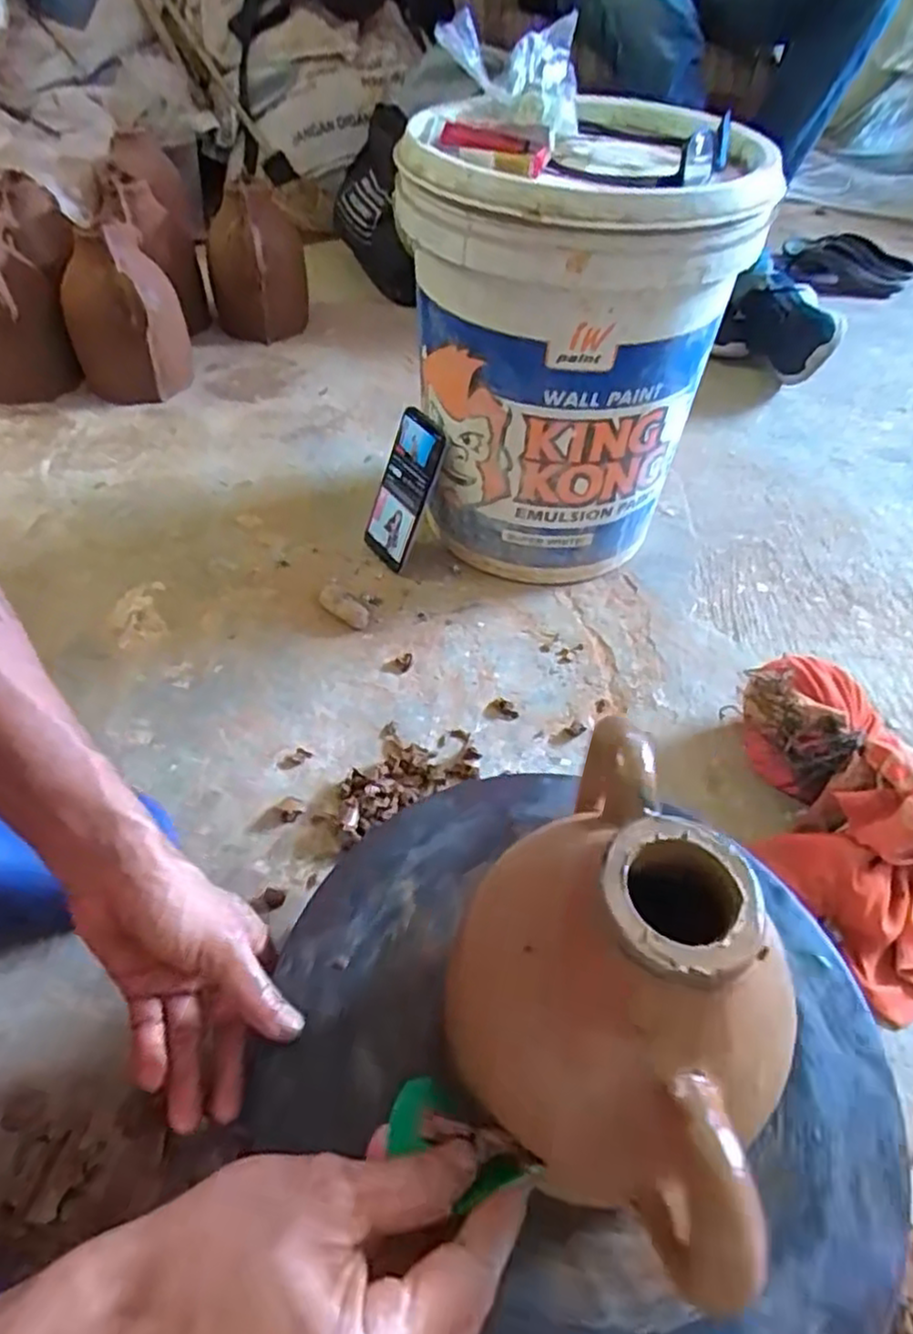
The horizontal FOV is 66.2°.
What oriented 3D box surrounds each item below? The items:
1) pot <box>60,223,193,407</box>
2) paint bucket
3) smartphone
[{"bbox_3d":[-0.449,-0.475,0.942,0.148,0.191,0.125,-15,52,-15],"label":"pot"},{"bbox_3d":[0.103,-0.317,0.719,0.298,0.372,0.302,1,49,-2],"label":"paint bucket"},{"bbox_3d":[-0.058,-0.188,0.753,0.072,0.161,0.011,39,33,26],"label":"smartphone"}]

